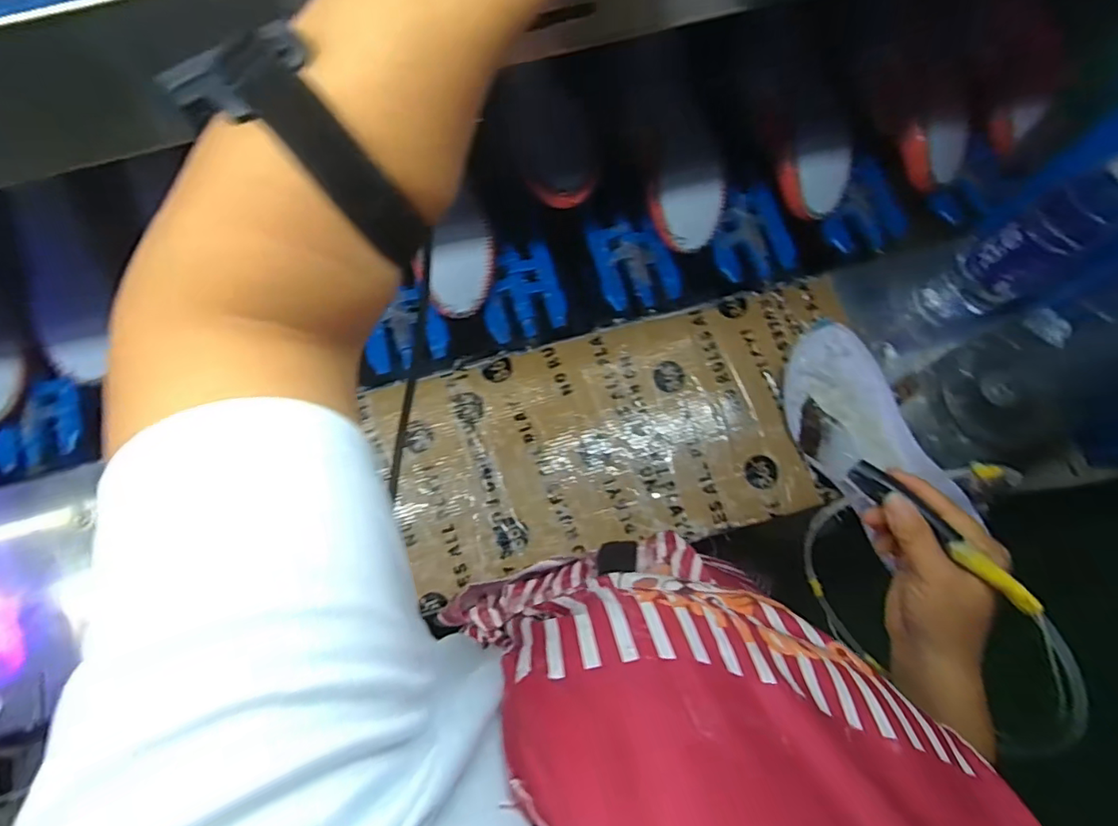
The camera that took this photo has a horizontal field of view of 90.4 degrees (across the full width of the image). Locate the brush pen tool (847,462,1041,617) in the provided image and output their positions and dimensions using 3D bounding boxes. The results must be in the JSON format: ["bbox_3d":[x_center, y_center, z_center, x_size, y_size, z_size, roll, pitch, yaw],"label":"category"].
[{"bbox_3d":[0.242,0.077,0.353,0.020,0.013,0.124,-36,60,-11],"label":"brush pen tool"}]

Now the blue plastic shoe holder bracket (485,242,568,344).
[{"bbox_3d":[-0.043,-0.145,0.657,0.092,0.026,0.113,-11,72,-3],"label":"blue plastic shoe holder bracket"}]

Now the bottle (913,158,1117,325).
[{"bbox_3d":[0.452,-0.165,0.520,0.087,0.242,0.074,-32,74,-10],"label":"bottle"}]

